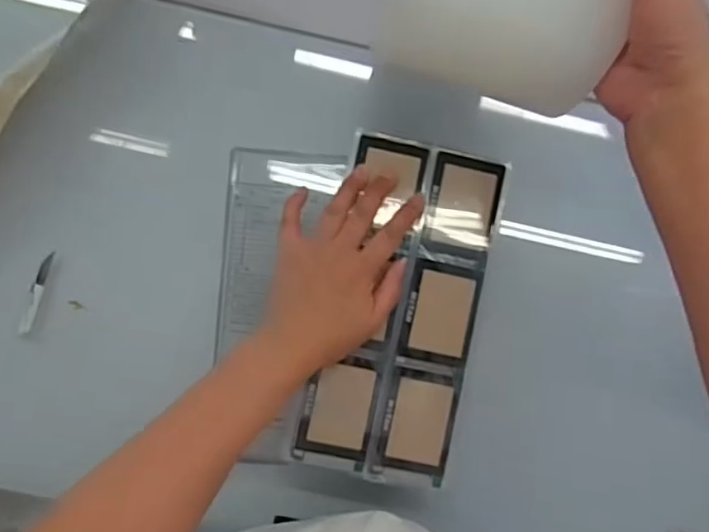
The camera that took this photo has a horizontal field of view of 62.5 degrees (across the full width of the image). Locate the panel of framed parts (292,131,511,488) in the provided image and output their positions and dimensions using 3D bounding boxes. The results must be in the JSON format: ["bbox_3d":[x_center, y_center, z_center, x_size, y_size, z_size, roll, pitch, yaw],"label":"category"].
[{"bbox_3d":[0.039,0.037,0.501,0.133,0.018,0.285,15,86,-2],"label":"panel of framed parts"}]

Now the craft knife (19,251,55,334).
[{"bbox_3d":[-0.303,0.025,0.556,0.010,0.007,0.081,20,88,-2],"label":"craft knife"}]

